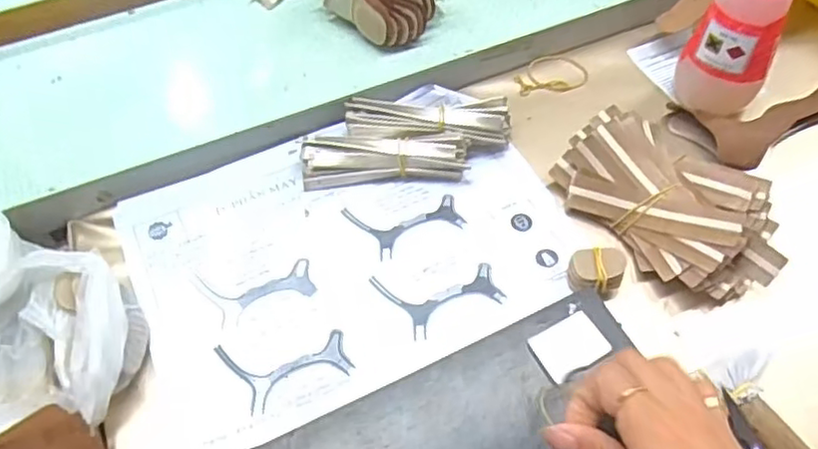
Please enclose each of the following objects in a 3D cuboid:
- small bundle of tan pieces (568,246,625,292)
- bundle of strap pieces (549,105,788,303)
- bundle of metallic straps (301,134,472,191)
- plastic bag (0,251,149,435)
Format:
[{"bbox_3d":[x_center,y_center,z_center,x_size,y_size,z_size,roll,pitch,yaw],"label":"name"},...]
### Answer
[{"bbox_3d":[0.125,0.032,0.435,0.034,0.024,0.029,6,58,7],"label":"small bundle of tan pieces"},{"bbox_3d":[0.181,-0.017,0.456,0.156,0.042,0.096,34,65,22],"label":"bundle of strap pieces"},{"bbox_3d":[-0.019,-0.052,0.496,0.124,0.030,0.030,-3,57,1],"label":"bundle of metallic straps"},{"bbox_3d":[-0.228,0.077,0.408,0.107,0.054,0.101,-6,57,0],"label":"plastic bag"}]

